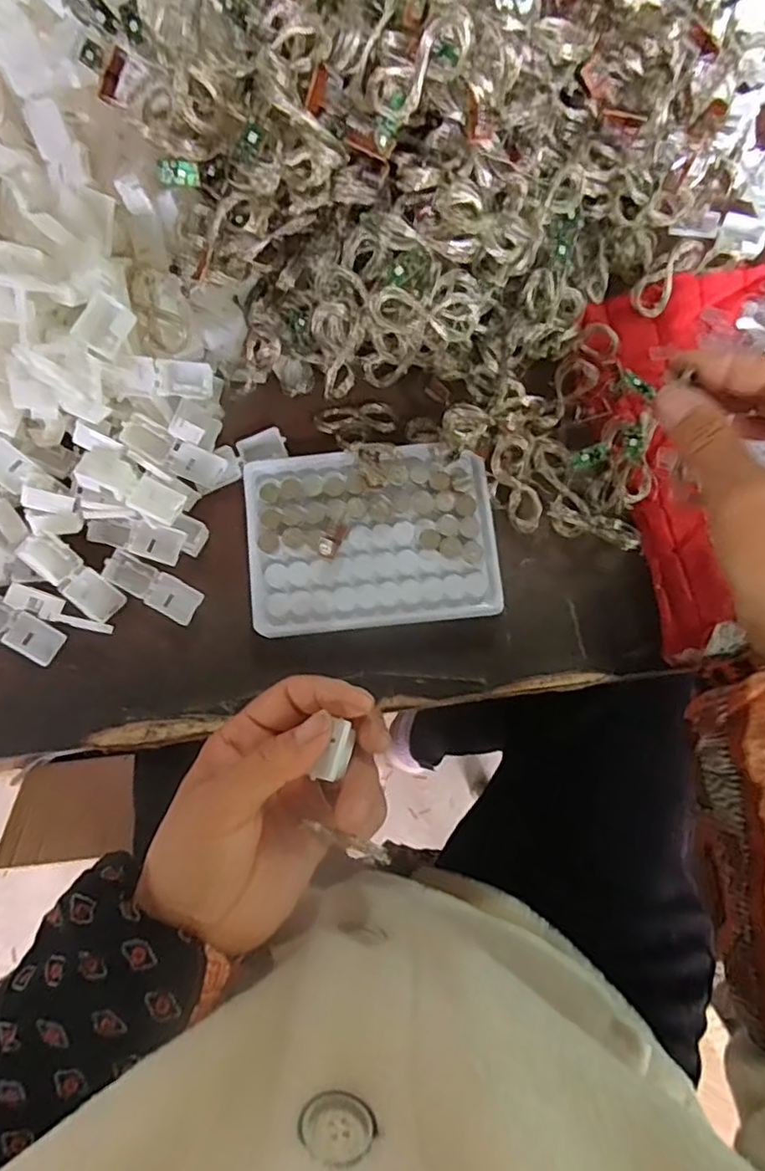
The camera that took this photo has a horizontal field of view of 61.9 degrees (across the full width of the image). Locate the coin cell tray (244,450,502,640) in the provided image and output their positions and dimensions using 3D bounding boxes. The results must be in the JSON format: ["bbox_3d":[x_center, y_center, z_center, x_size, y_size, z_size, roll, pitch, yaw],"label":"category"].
[{"bbox_3d":[-0.006,-0.026,0.340,0.129,0.017,0.095,-6,84,0],"label":"coin cell tray"}]

